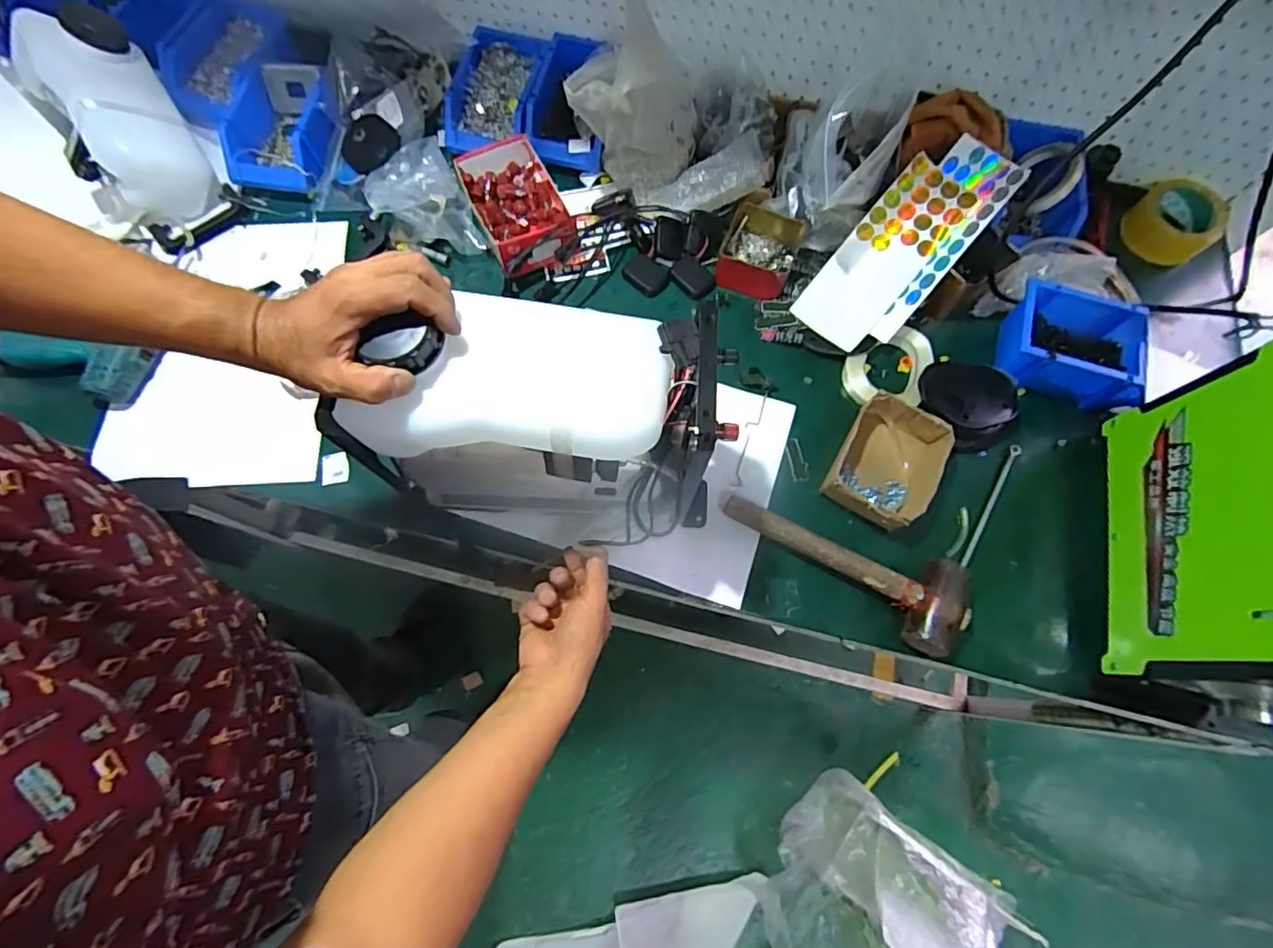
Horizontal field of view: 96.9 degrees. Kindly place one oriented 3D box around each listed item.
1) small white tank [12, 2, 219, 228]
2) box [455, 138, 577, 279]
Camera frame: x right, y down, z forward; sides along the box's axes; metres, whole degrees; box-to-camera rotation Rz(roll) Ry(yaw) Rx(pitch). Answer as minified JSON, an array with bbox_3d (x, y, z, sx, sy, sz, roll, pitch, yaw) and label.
[{"bbox_3d":[-0.685,-0.467,0.732,0.144,0.095,0.270,-30,93,-10],"label":"small white tank"},{"bbox_3d":[-0.161,-0.369,0.777,0.112,0.058,0.188,-25,73,-9],"label":"box"}]

